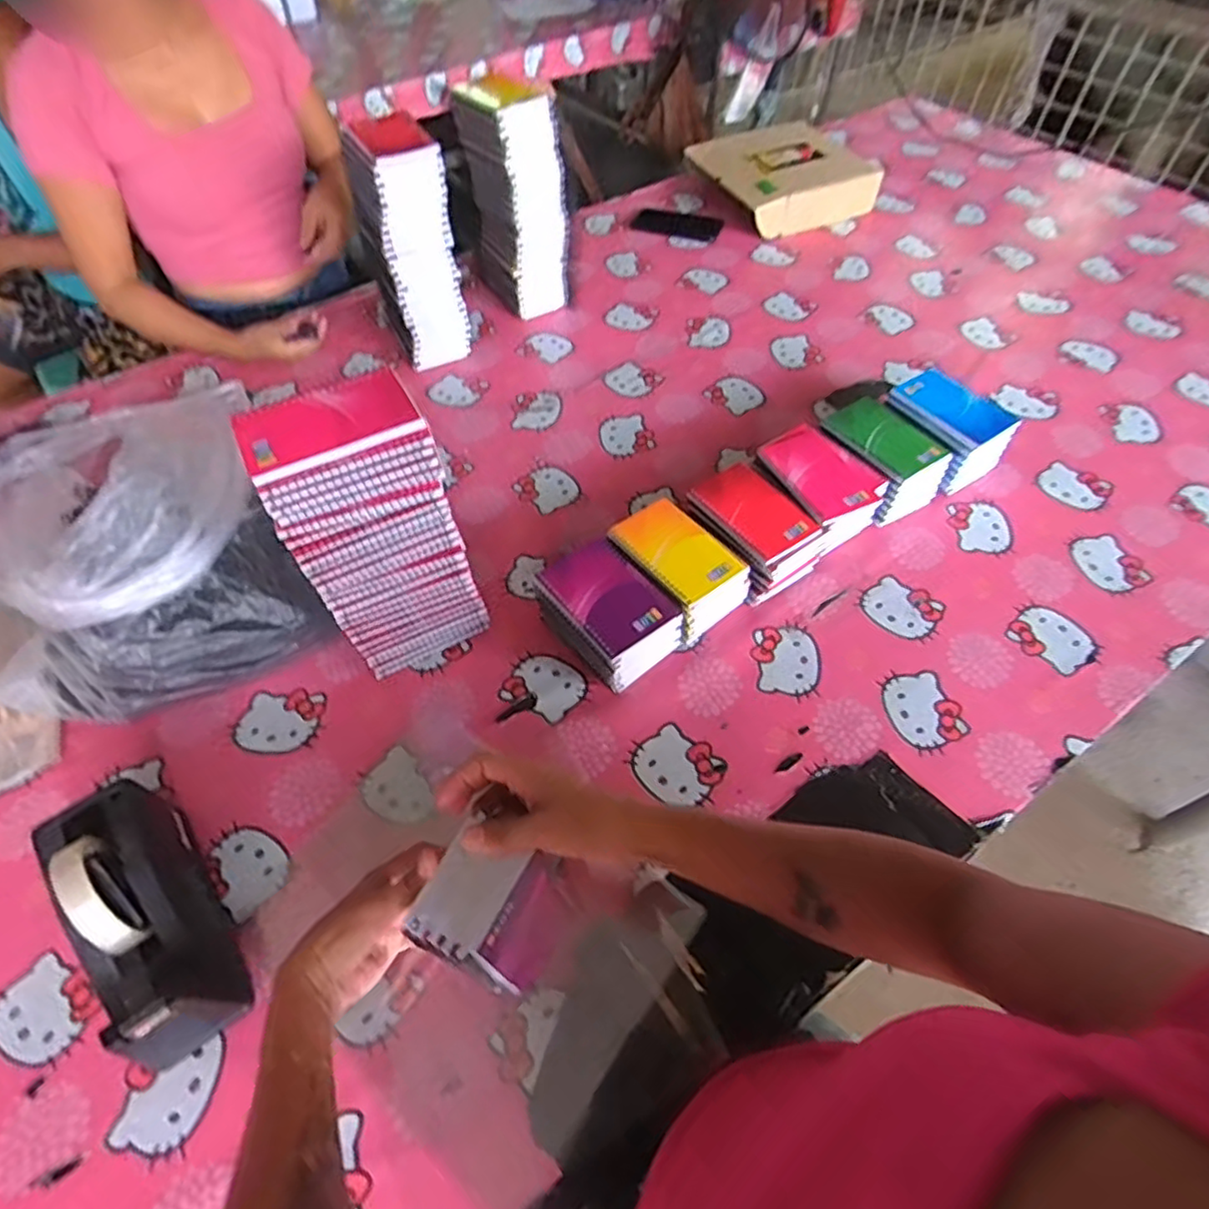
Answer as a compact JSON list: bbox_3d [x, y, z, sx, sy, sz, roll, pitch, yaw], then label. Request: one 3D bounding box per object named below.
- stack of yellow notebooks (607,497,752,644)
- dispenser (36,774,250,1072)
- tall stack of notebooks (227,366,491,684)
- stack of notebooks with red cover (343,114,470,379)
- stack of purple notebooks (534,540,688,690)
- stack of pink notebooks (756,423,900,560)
[{"bbox_3d":[0.083,-0.037,0.729,0.098,0.080,0.145,-32,60,-19],"label":"stack of yellow notebooks"},{"bbox_3d":[-0.361,0.242,0.519,0.079,0.121,0.206,-32,60,-20],"label":"dispenser"},{"bbox_3d":[-0.208,-0.056,0.632,0.137,0.292,0.092,-23,57,-14],"label":"tall stack of notebooks"},{"bbox_3d":[-0.271,-0.503,0.946,0.109,0.284,0.149,-21,57,-13],"label":"stack of notebooks with red cover"},{"bbox_3d":[0.005,0.007,0.691,0.097,0.089,0.131,-34,60,-21],"label":"stack of purple notebooks"},{"bbox_3d":[0.251,-0.133,0.795,0.118,0.081,0.146,-32,60,-20],"label":"stack of pink notebooks"}]

